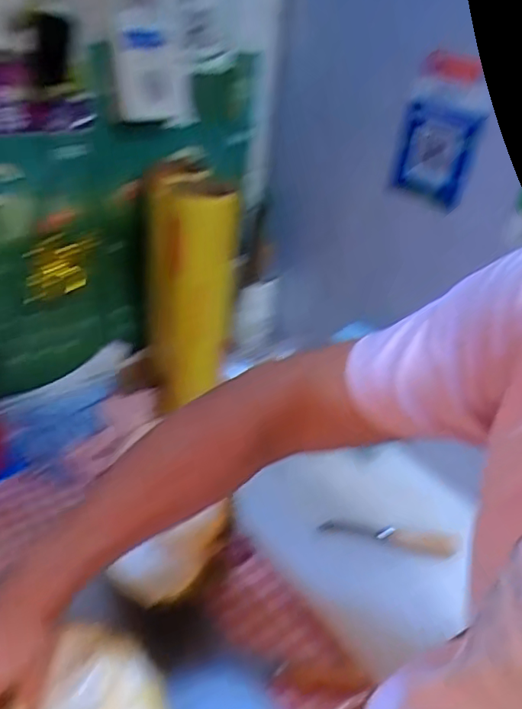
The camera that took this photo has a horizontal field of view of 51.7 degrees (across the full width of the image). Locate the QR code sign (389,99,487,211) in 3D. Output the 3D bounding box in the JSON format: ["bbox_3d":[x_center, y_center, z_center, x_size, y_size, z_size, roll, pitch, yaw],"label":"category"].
[{"bbox_3d":[0.227,-0.265,0.713,0.014,0.119,0.114,-20,43,-33],"label":"QR code sign"}]

